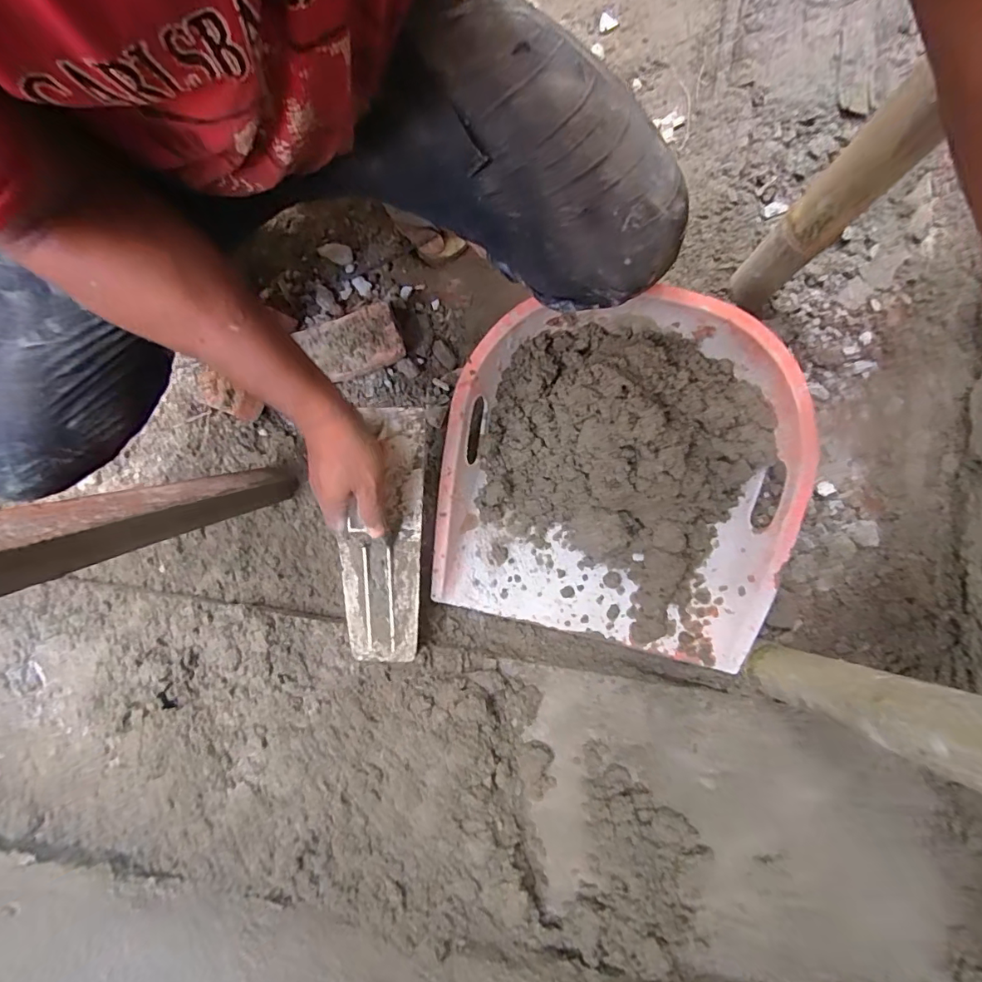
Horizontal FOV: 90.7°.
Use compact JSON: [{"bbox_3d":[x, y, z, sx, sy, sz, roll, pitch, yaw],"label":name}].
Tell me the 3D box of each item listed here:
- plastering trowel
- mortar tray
[{"bbox_3d":[-0.124,0.059,0.530,0.095,0.053,0.293,8,101,1],"label":"plastering trowel"},{"bbox_3d":[0.148,-0.016,0.594,0.405,0.136,0.406,13,84,1],"label":"mortar tray"}]

